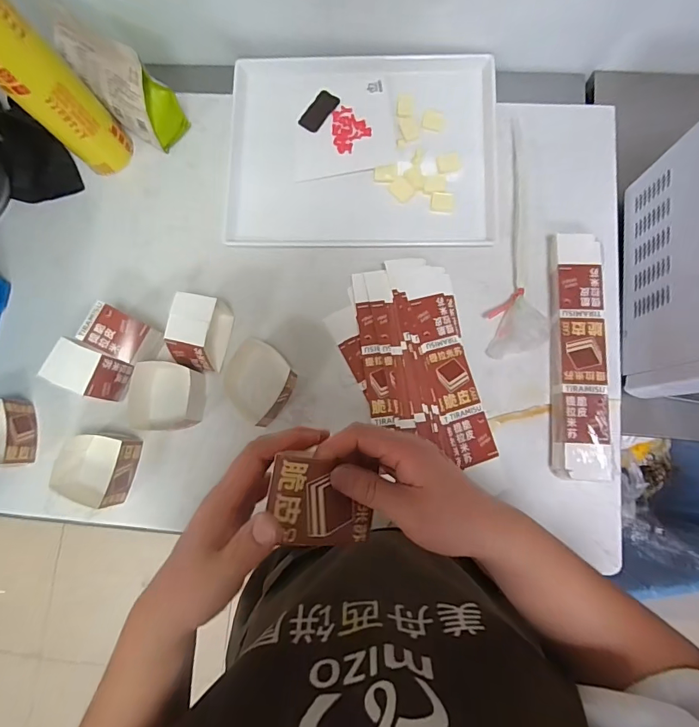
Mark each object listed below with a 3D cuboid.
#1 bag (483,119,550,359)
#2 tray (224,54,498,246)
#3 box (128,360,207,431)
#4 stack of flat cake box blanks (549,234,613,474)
[{"bbox_3d":[0.243,-0.198,0.657,0.085,0.019,0.374,-2,81,3],"label":"bag"},{"bbox_3d":[0.019,-0.358,0.707,0.429,0.015,0.338,1,82,3],"label":"tray"},{"bbox_3d":[-0.266,0.049,0.636,0.098,0.059,0.103,5,82,4],"label":"box"},{"bbox_3d":[0.330,-0.015,0.621,0.064,0.040,0.347,2,82,3],"label":"stack of flat cake box blanks"}]

